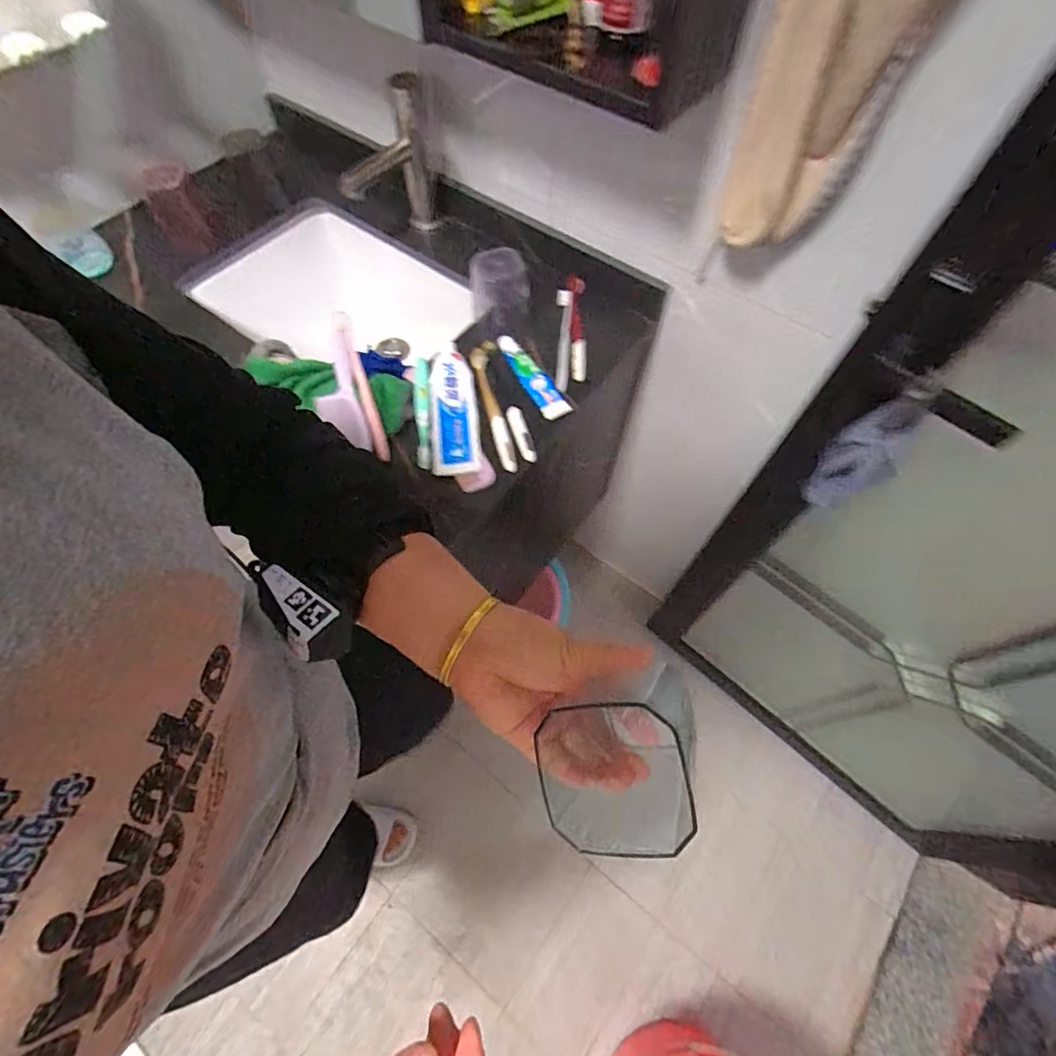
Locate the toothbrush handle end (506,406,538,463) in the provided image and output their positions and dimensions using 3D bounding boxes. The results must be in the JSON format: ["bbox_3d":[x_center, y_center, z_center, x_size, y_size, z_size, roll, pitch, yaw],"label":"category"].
[{"bbox_3d":[-0.008,-0.112,0.613,0.019,0.019,0.072,-17,63,-7],"label":"toothbrush handle end"}]

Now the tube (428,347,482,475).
[{"bbox_3d":[-0.093,-0.141,0.621,0.056,0.033,0.168,-6,64,-4],"label":"tube"}]

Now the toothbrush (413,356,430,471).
[{"bbox_3d":[-0.130,-0.145,0.634,0.018,0.018,0.163,-6,64,-4],"label":"toothbrush"}]

